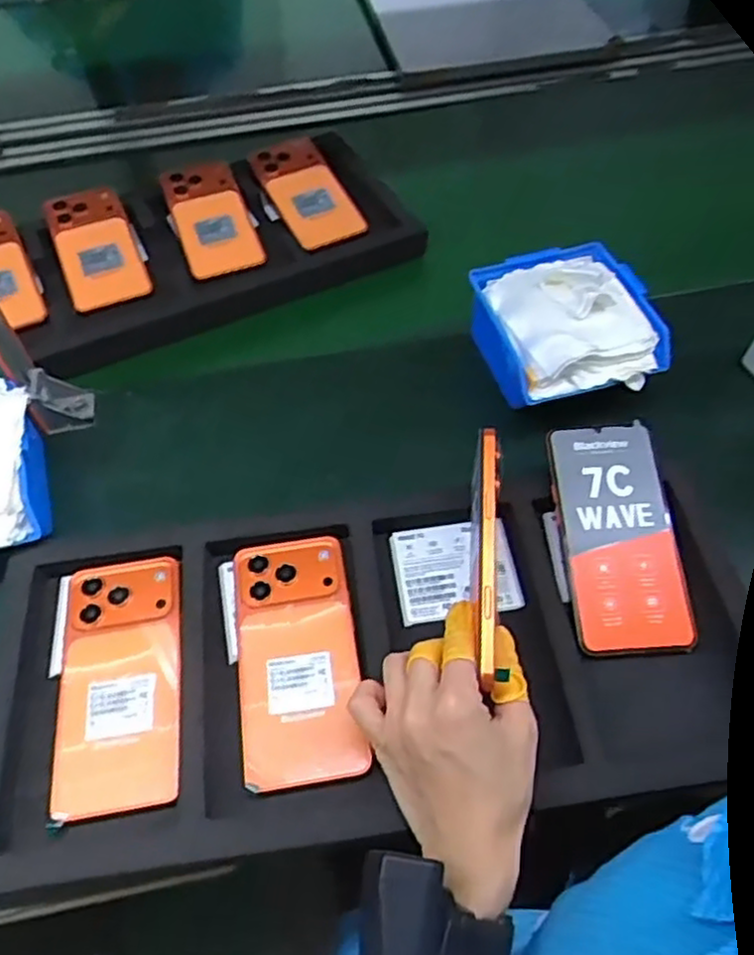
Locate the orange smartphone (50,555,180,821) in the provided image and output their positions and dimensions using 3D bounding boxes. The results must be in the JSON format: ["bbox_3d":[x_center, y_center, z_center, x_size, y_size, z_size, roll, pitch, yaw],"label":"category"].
[{"bbox_3d":[-0.167,0.127,0.469,0.075,0.010,0.162,-8,53,-3],"label":"orange smartphone"}]

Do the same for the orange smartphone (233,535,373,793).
[{"bbox_3d":[-0.054,0.112,0.475,0.077,0.009,0.162,-8,53,-4],"label":"orange smartphone"}]

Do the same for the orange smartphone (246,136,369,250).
[{"bbox_3d":[-0.077,-0.307,0.786,0.074,0.013,0.163,-29,71,0],"label":"orange smartphone"}]

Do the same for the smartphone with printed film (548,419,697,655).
[{"bbox_3d":[0.163,0.038,0.494,0.072,0.005,0.158,-5,68,4],"label":"smartphone with printed film"}]

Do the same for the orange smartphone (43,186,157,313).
[{"bbox_3d":[-0.289,-0.238,0.748,0.078,0.010,0.178,-22,67,-8],"label":"orange smartphone"}]

